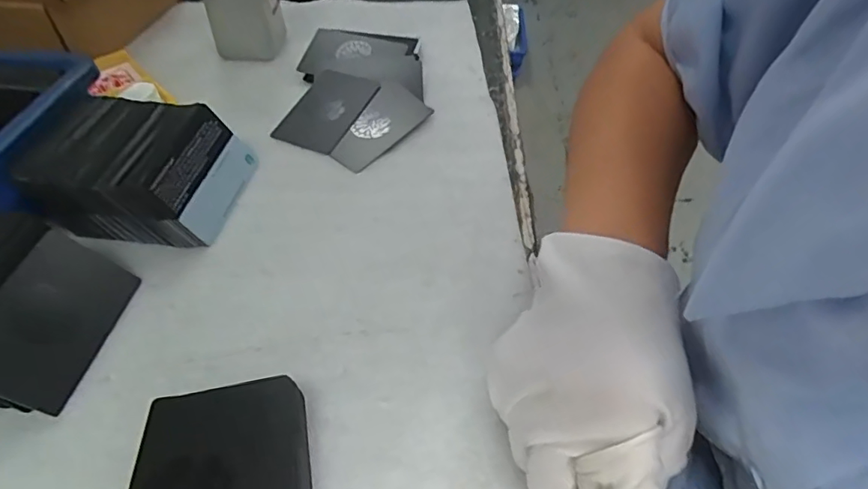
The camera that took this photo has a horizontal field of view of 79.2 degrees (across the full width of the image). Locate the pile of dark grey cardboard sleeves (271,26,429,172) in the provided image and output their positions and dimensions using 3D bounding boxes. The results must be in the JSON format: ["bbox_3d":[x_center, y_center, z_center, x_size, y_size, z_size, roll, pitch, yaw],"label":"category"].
[{"bbox_3d":[-0.062,-0.124,0.430,0.109,0.029,0.155,4,47,4],"label":"pile of dark grey cardboard sleeves"}]

